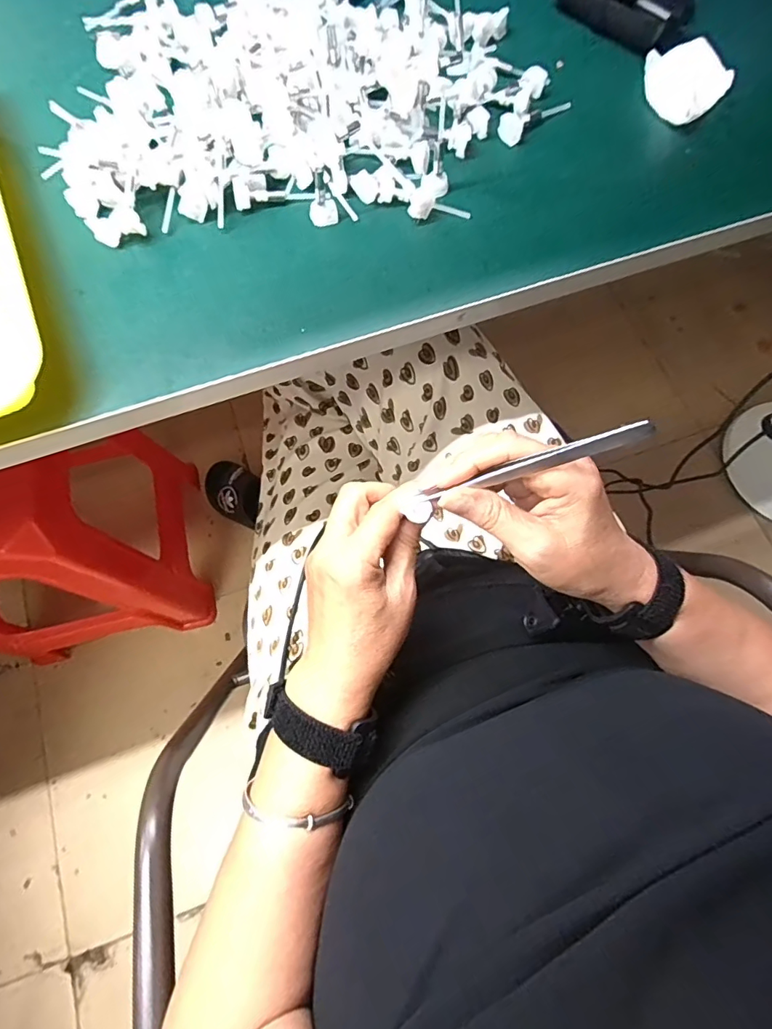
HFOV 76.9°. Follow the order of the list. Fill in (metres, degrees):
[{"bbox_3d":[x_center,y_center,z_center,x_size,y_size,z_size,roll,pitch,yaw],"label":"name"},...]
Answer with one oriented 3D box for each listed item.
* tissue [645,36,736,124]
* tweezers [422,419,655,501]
[{"bbox_3d":[0.237,-0.336,0.380,0.065,0.018,0.070,-20,74,-7],"label":"tissue"},{"bbox_3d":[0.072,-0.025,0.258,0.127,0.006,0.004,-18,68,35],"label":"tweezers"}]

